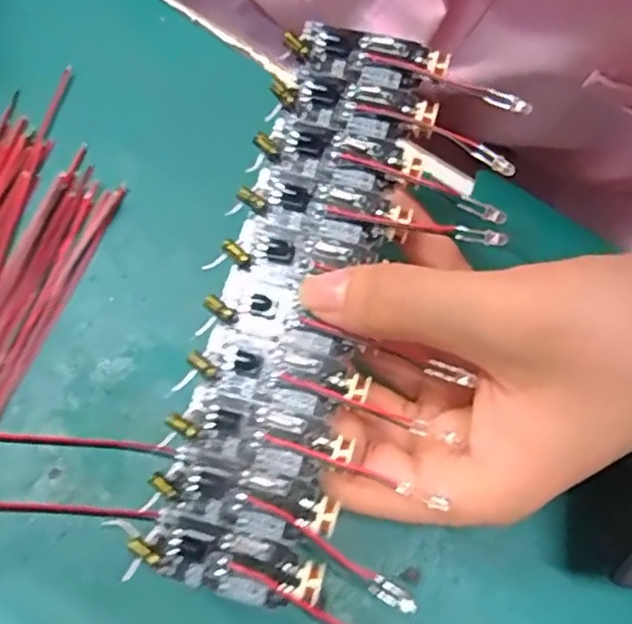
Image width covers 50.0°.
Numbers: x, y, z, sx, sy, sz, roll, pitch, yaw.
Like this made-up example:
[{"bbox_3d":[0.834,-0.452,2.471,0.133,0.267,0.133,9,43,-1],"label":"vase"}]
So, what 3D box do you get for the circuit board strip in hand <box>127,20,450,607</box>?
[{"bbox_3d":[-0.005,-0.006,0.181,0.047,0.007,0.153,14,78,5],"label":"circuit board strip in hand"}]

